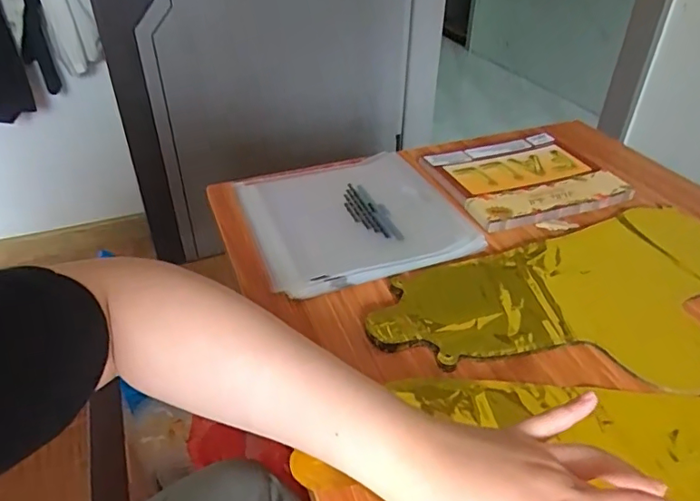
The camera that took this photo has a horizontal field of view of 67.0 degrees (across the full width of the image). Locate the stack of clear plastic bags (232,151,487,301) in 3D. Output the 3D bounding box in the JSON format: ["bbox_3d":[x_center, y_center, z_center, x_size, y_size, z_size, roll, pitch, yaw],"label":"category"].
[{"bbox_3d":[-0.006,-0.042,0.565,0.196,0.017,0.217,-16,40,-14],"label":"stack of clear plastic bags"}]

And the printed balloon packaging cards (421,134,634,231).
[{"bbox_3d":[0.203,-0.088,0.629,0.190,0.012,0.164,-12,39,-15],"label":"printed balloon packaging cards"}]

